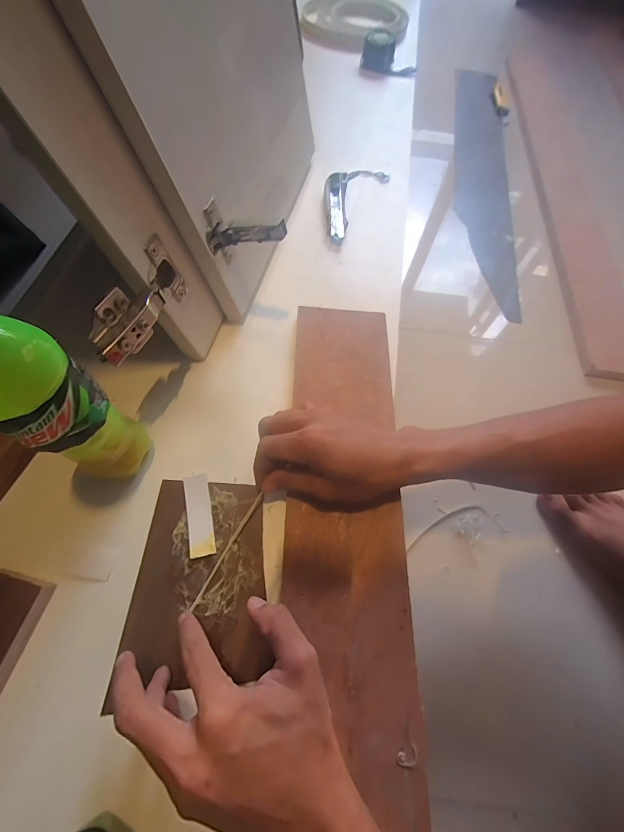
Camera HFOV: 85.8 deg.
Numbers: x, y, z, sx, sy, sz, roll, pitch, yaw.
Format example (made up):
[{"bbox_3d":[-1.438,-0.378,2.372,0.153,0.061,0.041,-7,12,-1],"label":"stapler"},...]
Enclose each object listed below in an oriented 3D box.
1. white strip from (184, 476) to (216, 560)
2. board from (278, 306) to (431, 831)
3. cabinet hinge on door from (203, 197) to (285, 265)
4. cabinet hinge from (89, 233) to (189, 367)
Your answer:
[{"bbox_3d":[-0.108,0.093,0.320,0.023,0.004,0.076,-11,64,-10],"label":"white strip"},{"bbox_3d":[0.030,0.122,0.299,0.109,0.015,0.547,0,65,3],"label":"board"},{"bbox_3d":[-0.066,-0.179,0.339,0.076,0.051,0.031,12,64,9],"label":"cabinet hinge on door"},{"bbox_3d":[-0.153,-0.097,0.300,0.033,0.051,0.120,12,65,3],"label":"cabinet hinge"}]

